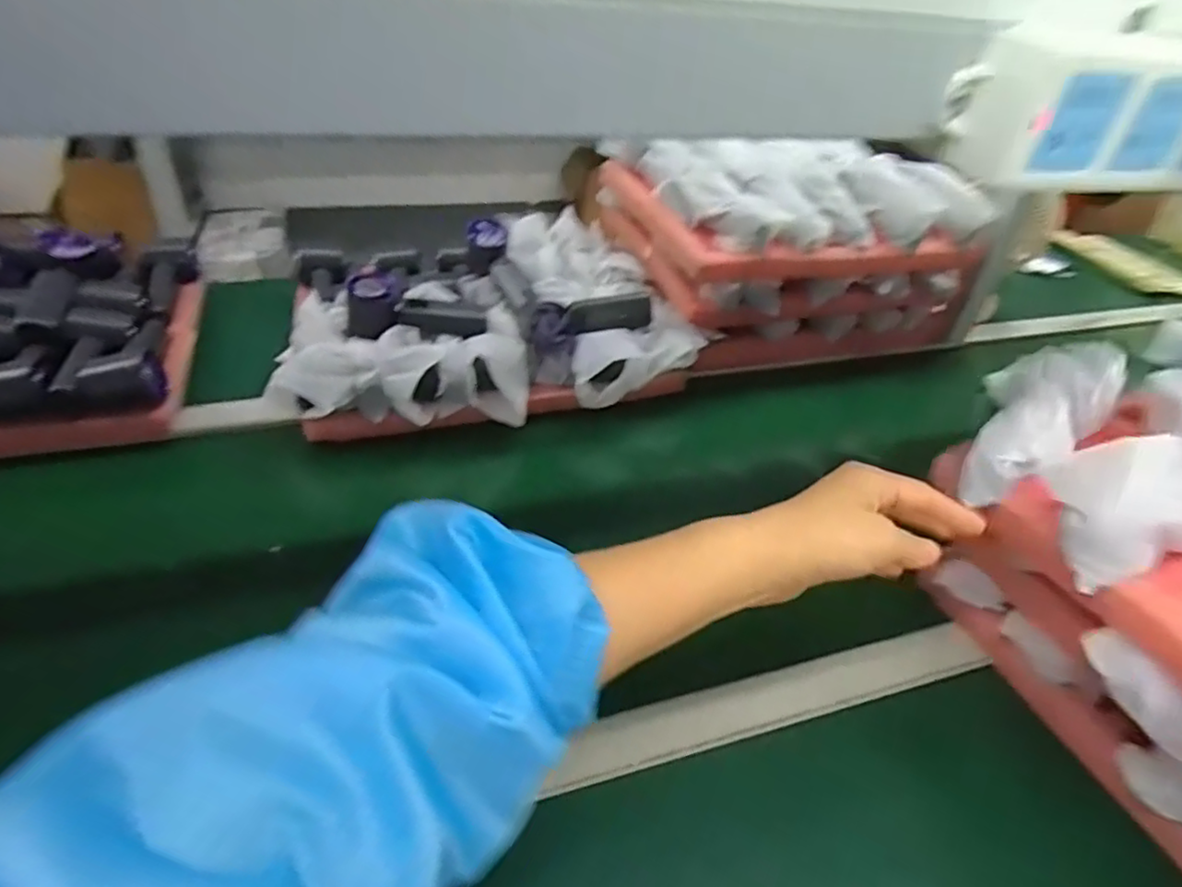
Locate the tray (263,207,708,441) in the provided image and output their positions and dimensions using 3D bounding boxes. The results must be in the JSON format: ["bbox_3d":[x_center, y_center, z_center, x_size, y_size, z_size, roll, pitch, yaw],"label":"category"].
[{"bbox_3d":[-0.136,-0.172,0.815,0.456,0.102,0.351,-11,43,-20],"label":"tray"}]

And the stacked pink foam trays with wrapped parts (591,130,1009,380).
[{"bbox_3d":[0.275,-0.303,0.968,0.421,0.222,0.336,-8,42,-18],"label":"stacked pink foam trays with wrapped parts"}]

